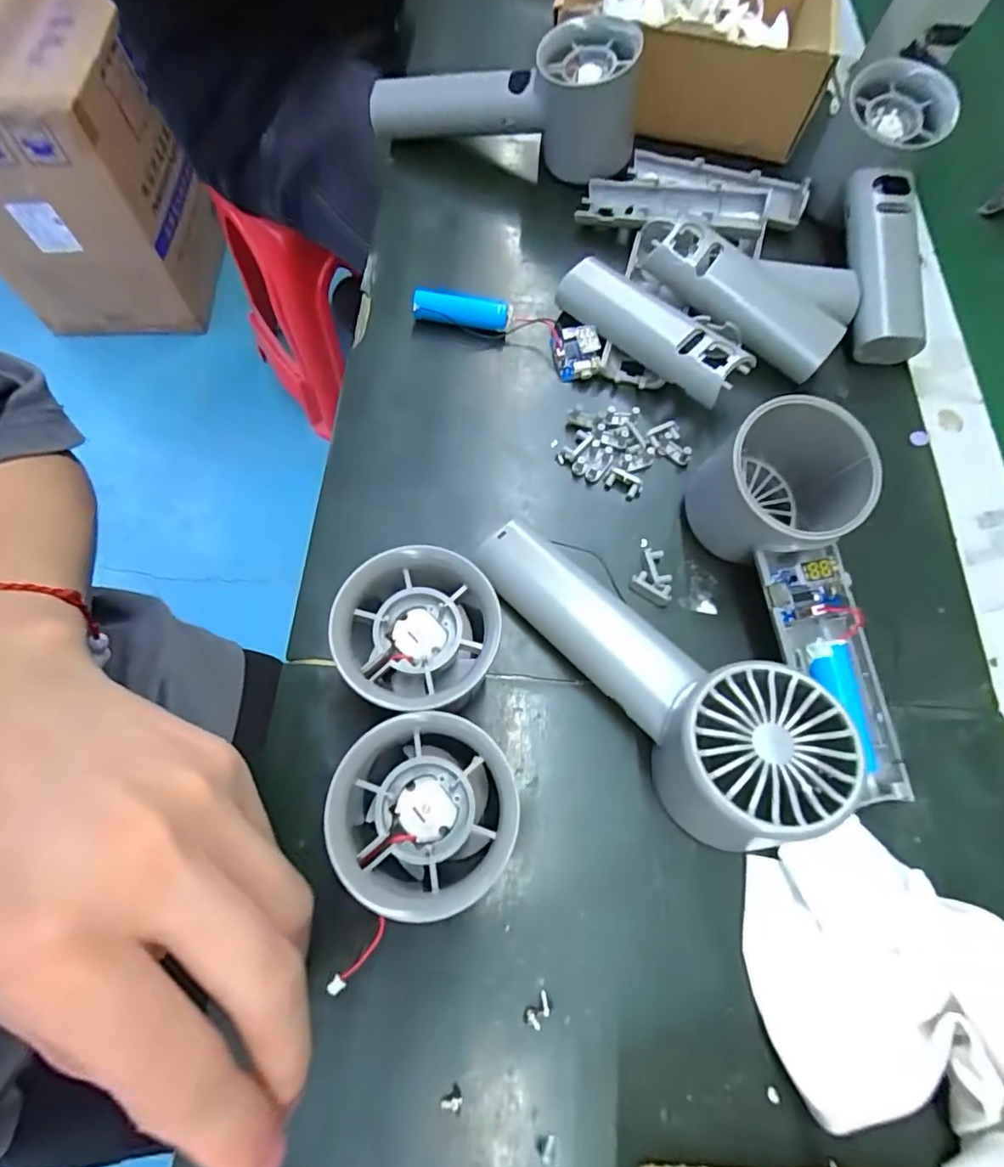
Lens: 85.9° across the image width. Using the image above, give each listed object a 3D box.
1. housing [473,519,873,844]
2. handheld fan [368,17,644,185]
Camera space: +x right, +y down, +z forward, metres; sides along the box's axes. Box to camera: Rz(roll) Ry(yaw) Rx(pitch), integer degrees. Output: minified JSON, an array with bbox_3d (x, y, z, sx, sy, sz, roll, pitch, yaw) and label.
[{"bbox_3d":[0.057,0.026,0.205,0.061,0.056,0.157,-31,71,-13],"label":"housing"},{"bbox_3d":[0.001,-0.292,0.338,0.165,0.067,0.055,17,77,18],"label":"handheld fan"}]

